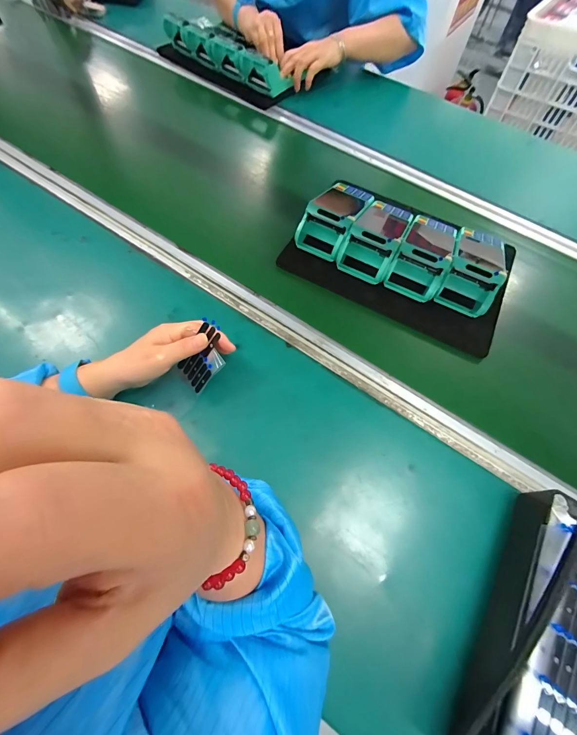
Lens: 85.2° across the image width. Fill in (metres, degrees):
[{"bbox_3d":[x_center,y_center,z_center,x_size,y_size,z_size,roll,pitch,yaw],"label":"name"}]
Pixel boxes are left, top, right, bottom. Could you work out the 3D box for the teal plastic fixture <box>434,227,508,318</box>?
[{"bbox_3d":[0.292,-0.158,0.482,0.092,0.061,0.164,28,68,11],"label":"teal plastic fixture"}]

